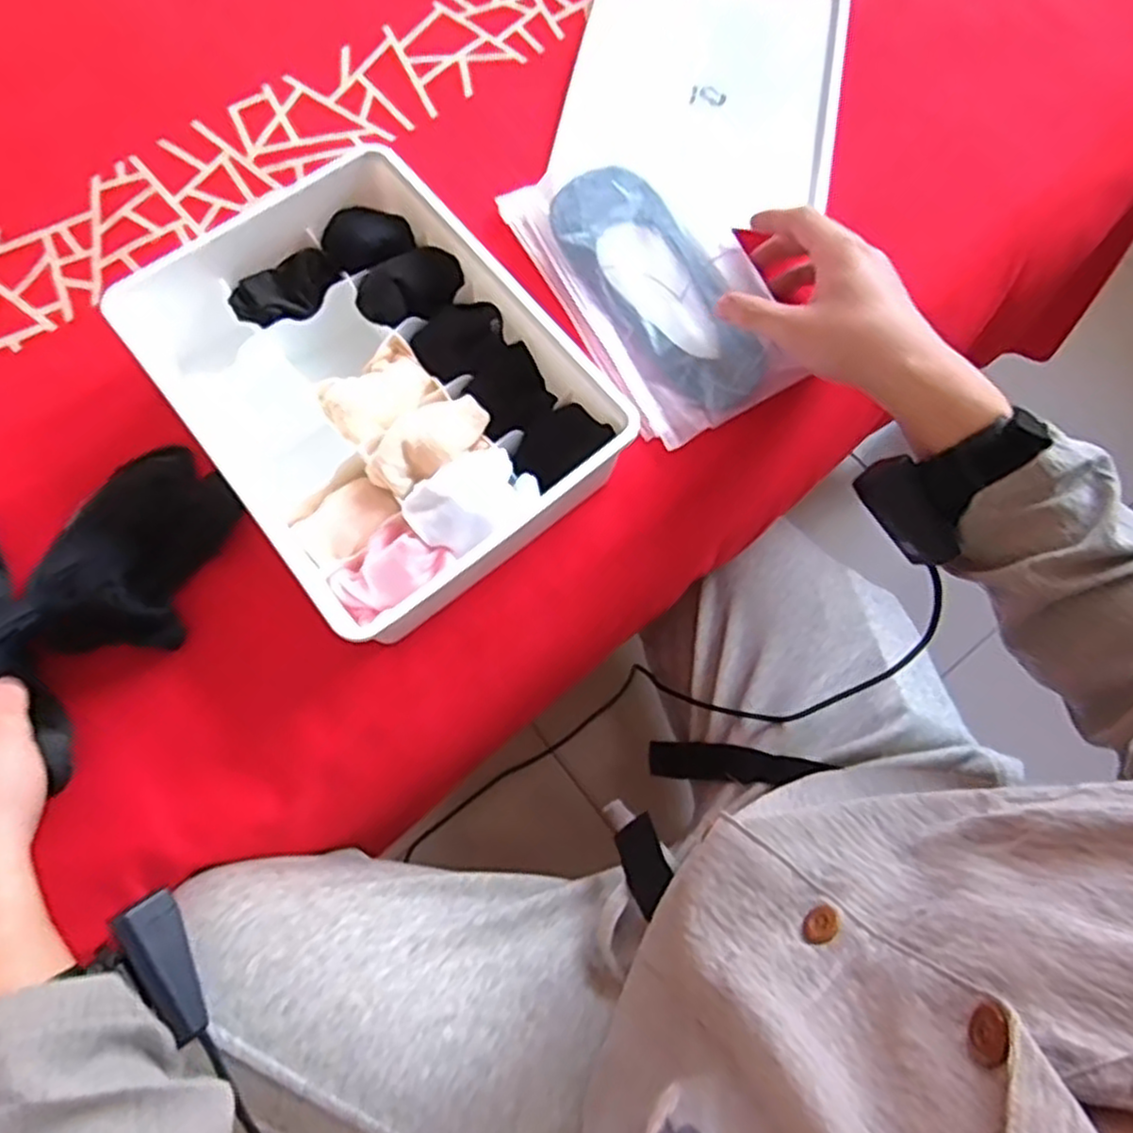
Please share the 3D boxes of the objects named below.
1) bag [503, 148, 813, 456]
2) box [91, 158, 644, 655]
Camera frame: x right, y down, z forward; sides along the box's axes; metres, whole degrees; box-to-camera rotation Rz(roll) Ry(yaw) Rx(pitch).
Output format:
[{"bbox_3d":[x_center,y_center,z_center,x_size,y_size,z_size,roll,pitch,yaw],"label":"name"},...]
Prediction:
[{"bbox_3d":[0.058,-0.203,0.537,0.120,0.033,0.233,-33,79,-10],"label":"bag"},{"bbox_3d":[-0.132,-0.119,0.491,0.216,0.074,0.306,-37,78,-12],"label":"box"}]

